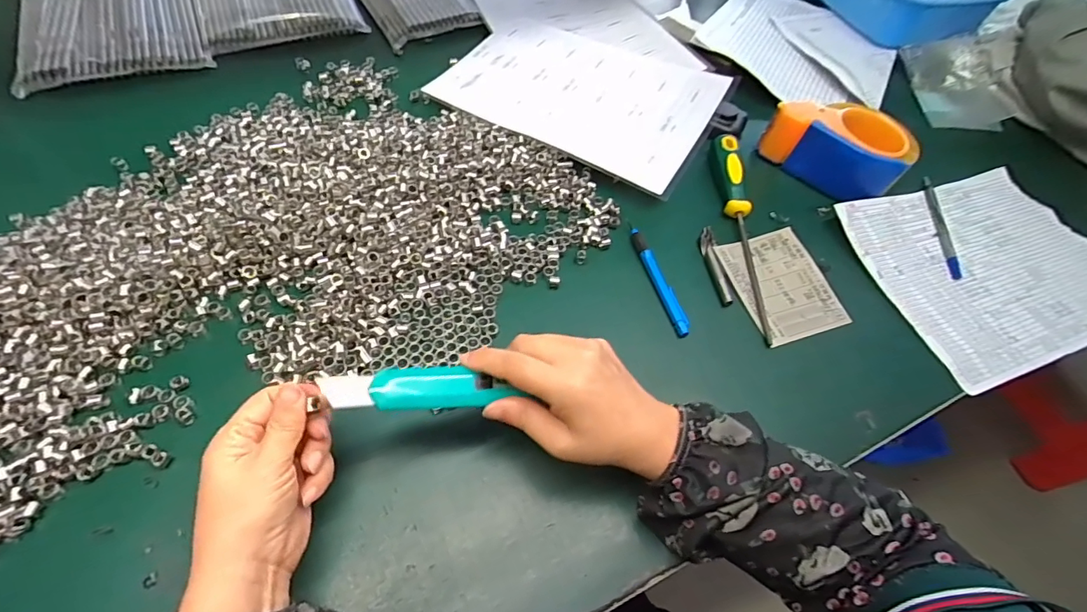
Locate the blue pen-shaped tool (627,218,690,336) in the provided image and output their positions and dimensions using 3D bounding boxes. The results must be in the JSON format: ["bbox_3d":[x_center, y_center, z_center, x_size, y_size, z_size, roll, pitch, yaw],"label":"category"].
[{"bbox_3d":[0.104,-0.028,0.442,0.010,0.006,0.123,-11,60,-12],"label":"blue pen-shaped tool"}]

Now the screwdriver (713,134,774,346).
[{"bbox_3d":[0.194,-0.080,0.474,0.021,0.021,0.242,4,57,-3],"label":"screwdriver"}]

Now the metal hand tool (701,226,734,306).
[{"bbox_3d":[0.162,-0.041,0.458,0.014,0.004,0.087,-2,58,-7],"label":"metal hand tool"}]

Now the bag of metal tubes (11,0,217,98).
[{"bbox_3d":[-0.536,-0.378,0.585,0.203,0.031,0.313,-19,62,-17],"label":"bag of metal tubes"}]

